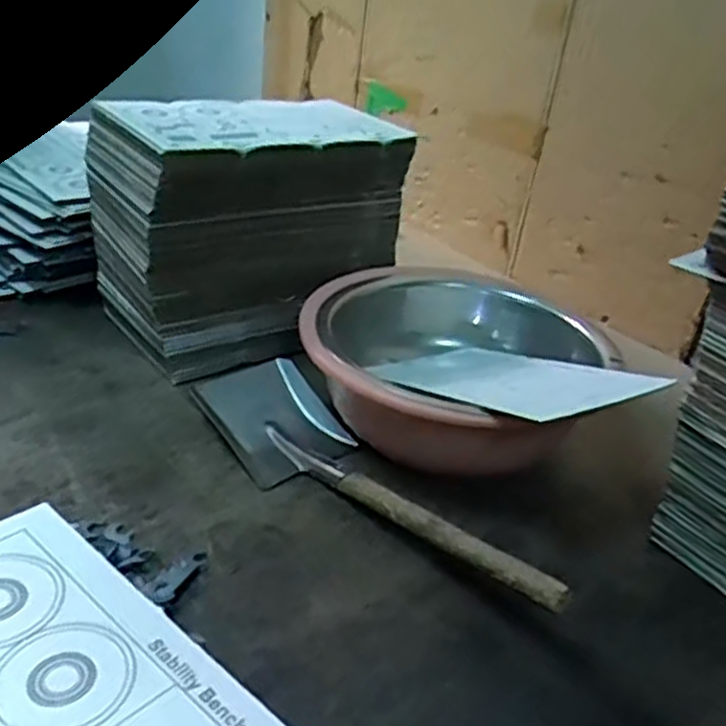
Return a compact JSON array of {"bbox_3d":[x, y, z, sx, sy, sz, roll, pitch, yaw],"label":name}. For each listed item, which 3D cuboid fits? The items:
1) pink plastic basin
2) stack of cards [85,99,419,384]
[{"bbox_3d":[0.095,0.009,0.918,0.353,0.139,0.337,5,29,-3],"label":"pink plastic basin"},{"bbox_3d":[-0.151,-0.185,1.043,0.373,0.294,0.236,-13,35,-32],"label":"stack of cards"}]

